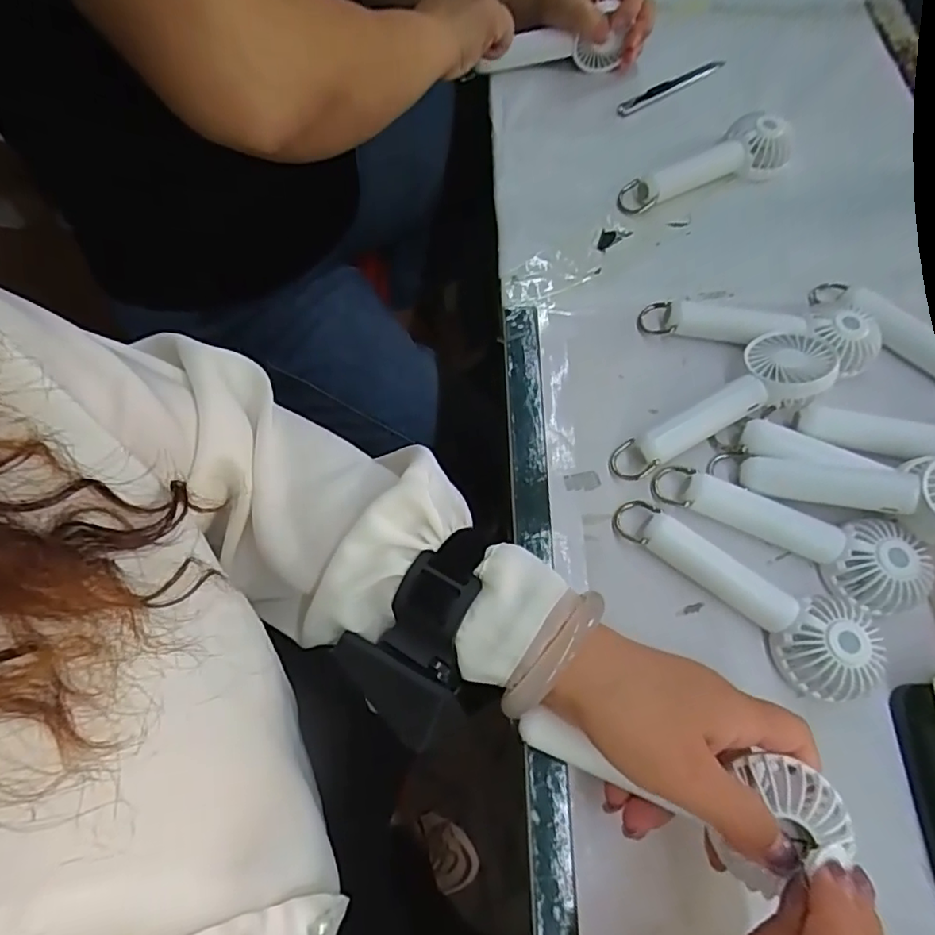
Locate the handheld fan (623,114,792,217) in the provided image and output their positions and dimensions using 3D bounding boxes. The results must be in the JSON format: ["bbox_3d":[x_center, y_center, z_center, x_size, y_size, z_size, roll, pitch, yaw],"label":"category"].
[{"bbox_3d":[0.201,-0.258,0.493,0.155,0.036,0.044,-18,68,-10],"label":"handheld fan"}]

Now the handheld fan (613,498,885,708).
[{"bbox_3d":[0.161,0.075,0.346,0.158,0.031,0.059,29,68,10],"label":"handheld fan"}]

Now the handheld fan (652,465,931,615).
[{"bbox_3d":[0.199,0.036,0.364,0.157,0.030,0.050,27,67,9],"label":"handheld fan"}]

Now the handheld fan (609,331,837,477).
[{"bbox_3d":[0.175,-0.039,0.389,0.164,0.044,0.052,-34,71,-16],"label":"handheld fan"}]

